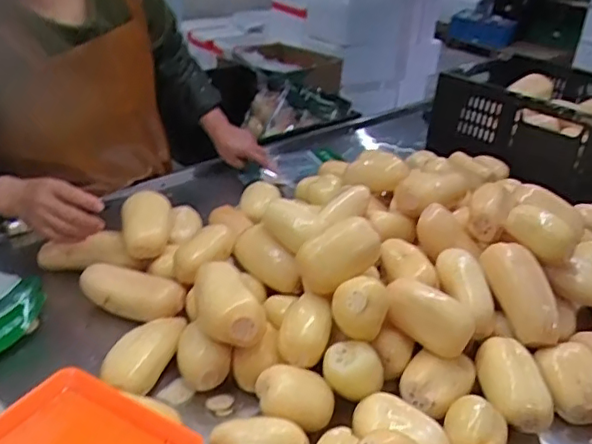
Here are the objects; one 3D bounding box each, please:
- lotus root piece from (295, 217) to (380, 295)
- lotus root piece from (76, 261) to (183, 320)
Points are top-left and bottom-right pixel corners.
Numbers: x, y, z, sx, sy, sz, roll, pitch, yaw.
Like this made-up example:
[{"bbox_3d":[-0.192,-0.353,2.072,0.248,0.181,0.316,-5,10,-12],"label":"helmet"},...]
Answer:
[{"bbox_3d":[0.056,0.040,0.799,0.115,0.076,0.065,-37,15,-23],"label":"lotus root piece"},{"bbox_3d":[-0.250,0.107,0.886,0.166,0.056,0.064,13,31,14],"label":"lotus root piece"}]

